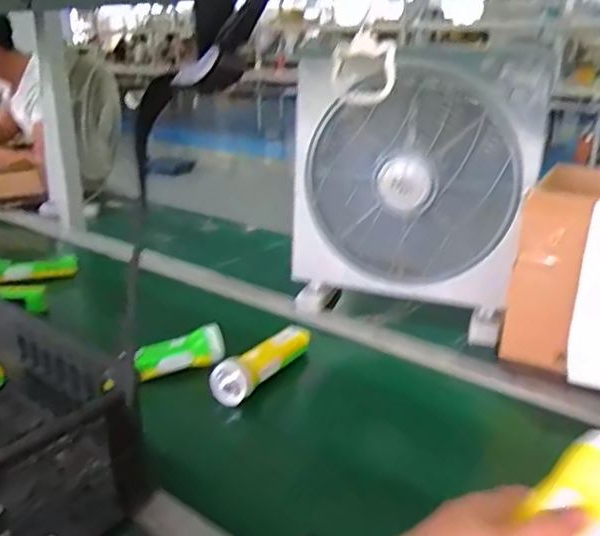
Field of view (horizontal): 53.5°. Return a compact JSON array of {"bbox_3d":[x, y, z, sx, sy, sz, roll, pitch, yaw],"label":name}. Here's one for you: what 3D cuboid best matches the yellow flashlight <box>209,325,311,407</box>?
[{"bbox_3d":[-0.046,0.128,0.821,0.043,0.046,0.186,12,24,32],"label":"yellow flashlight"}]

